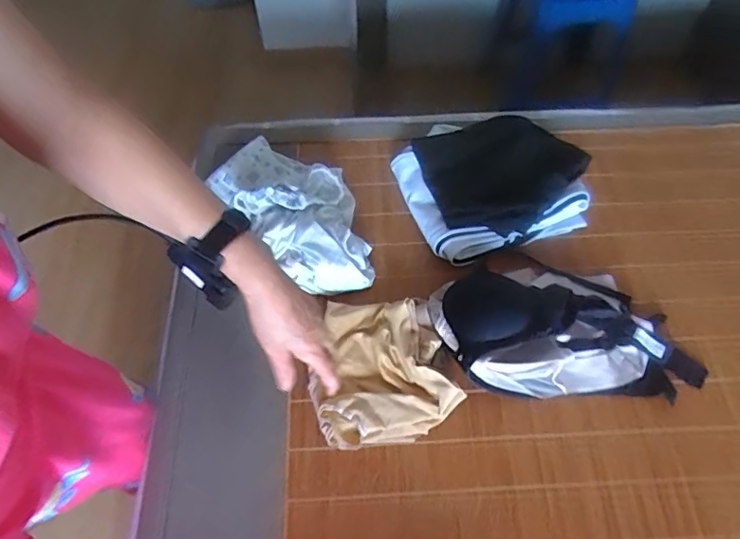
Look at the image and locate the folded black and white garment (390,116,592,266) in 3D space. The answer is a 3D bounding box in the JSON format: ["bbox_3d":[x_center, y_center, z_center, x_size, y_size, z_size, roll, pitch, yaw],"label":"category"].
[{"bbox_3d":[0.183,-0.154,0.853,0.249,0.088,0.260,-15,60,-9],"label":"folded black and white garment"}]

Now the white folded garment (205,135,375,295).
[{"bbox_3d":[-0.103,-0.094,0.813,0.164,0.081,0.313,-35,65,-19],"label":"white folded garment"}]

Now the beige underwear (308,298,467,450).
[{"bbox_3d":[0.007,0.124,0.706,0.173,0.047,0.193,-16,60,-10],"label":"beige underwear"}]

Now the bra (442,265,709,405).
[{"bbox_3d":[0.268,0.068,0.721,0.338,0.066,0.193,1,59,0],"label":"bra"}]

